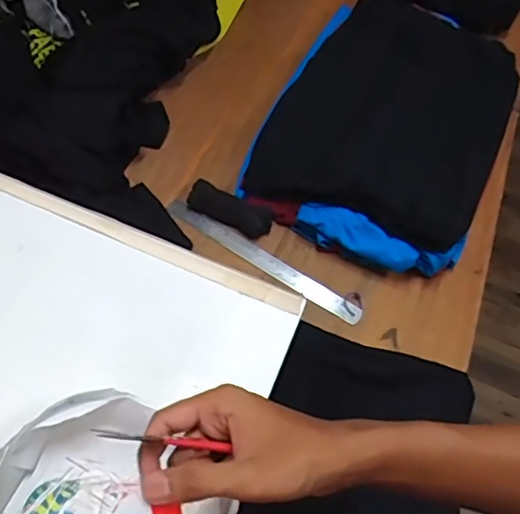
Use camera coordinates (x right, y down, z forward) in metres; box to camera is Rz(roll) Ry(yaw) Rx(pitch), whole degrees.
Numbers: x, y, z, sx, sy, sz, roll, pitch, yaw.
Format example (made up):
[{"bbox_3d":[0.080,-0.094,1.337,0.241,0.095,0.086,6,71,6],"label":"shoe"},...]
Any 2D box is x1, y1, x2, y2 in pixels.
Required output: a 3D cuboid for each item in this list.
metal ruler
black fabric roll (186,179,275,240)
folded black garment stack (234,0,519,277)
[{"bbox_3d":[0.003,0.002,0.850,0.317,0.008,0.034,32,64,12],"label":"metal ruler"},{"bbox_3d":[-0.044,-0.072,0.875,0.127,0.028,0.049,25,58,10],"label":"black fabric roll"},{"bbox_3d":[0.224,-0.239,0.969,0.346,0.069,0.553,22,57,8],"label":"folded black garment stack"}]

